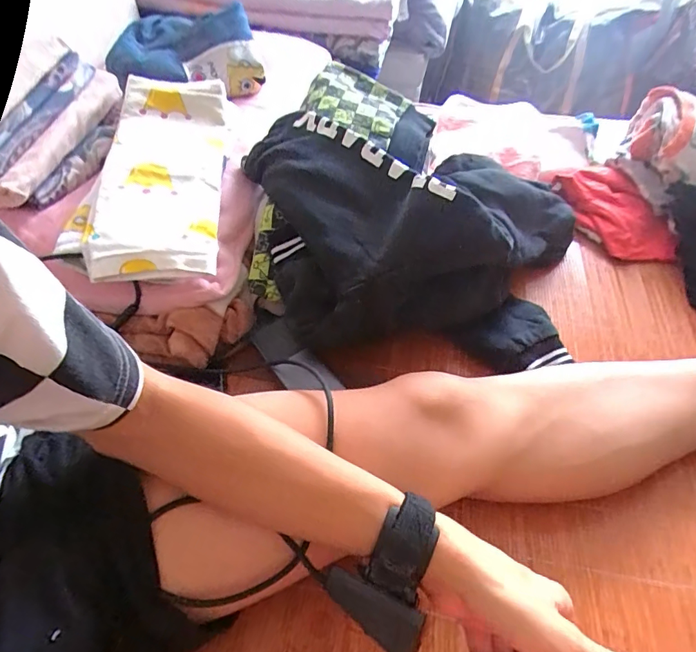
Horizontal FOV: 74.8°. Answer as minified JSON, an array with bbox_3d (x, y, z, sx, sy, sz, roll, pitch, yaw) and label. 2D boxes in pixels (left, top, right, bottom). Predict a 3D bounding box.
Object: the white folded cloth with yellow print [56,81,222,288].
[{"bbox_3d":[-0.227,-0.184,0.533,0.164,0.035,0.309,-2,59,-1],"label":"white folded cloth with yellow print"}]

